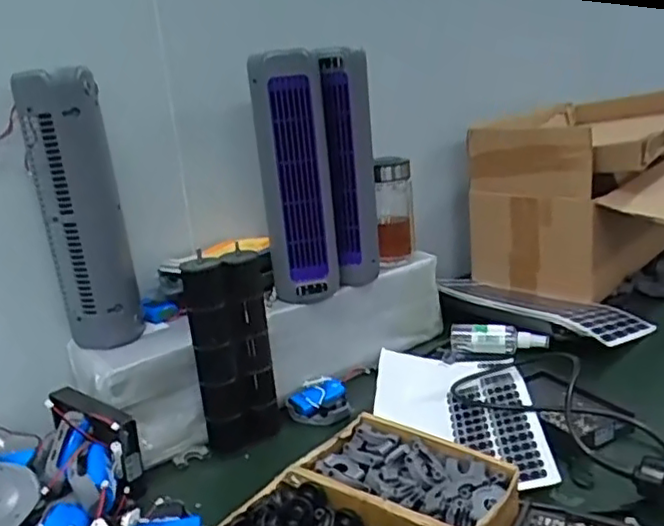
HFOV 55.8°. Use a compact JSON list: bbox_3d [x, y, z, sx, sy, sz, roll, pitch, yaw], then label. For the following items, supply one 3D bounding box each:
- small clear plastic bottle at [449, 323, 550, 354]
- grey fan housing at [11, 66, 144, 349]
[{"bbox_3d":[0.236,0.106,0.892,0.133,0.037,0.029,1,17,19],"label":"small clear plastic bottle"},{"bbox_3d":[-0.277,-0.054,0.696,0.087,0.293,0.057,-11,17,-21],"label":"grey fan housing"}]

